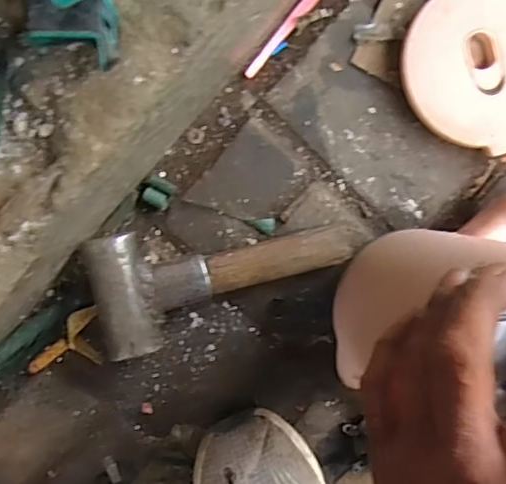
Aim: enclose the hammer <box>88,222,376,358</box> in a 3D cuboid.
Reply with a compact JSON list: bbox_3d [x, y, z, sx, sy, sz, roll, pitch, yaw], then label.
[{"bbox_3d":[-0.015,0.023,0.422,0.201,0.038,0.087,-11,96,-7],"label":"hammer"}]

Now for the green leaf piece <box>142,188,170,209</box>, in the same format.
[{"bbox_3d":[-0.073,-0.033,0.426,0.020,0.008,0.012,25,90,-9],"label":"green leaf piece"}]

